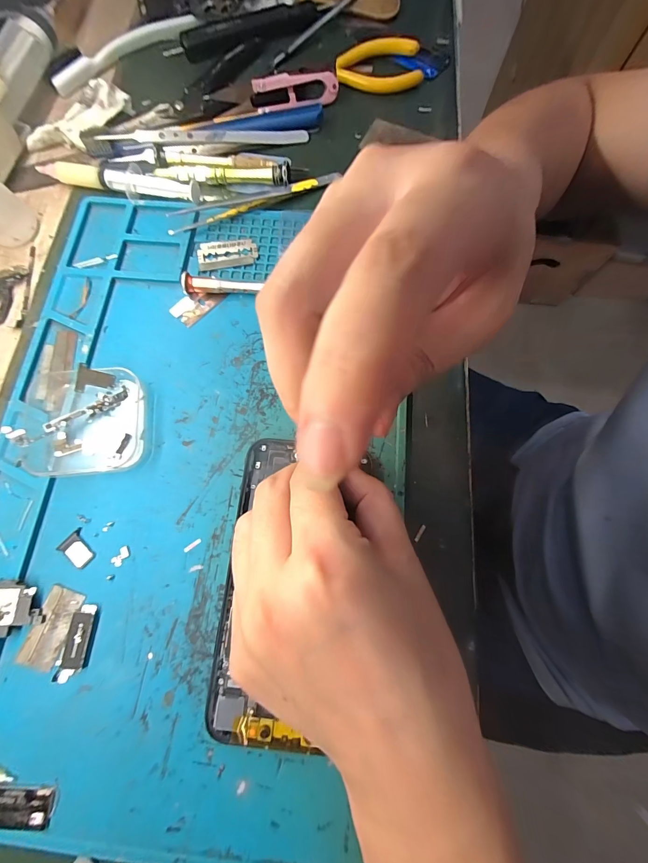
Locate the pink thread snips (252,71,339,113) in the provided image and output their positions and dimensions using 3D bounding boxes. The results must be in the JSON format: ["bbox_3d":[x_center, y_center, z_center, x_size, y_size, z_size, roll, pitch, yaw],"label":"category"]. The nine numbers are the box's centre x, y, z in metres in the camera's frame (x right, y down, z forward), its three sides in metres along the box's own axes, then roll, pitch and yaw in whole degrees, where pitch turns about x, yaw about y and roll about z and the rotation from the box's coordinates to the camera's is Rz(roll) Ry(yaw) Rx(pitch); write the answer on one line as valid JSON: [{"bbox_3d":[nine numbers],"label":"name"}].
[{"bbox_3d":[-0.022,-0.276,0.272,0.067,0.017,0.013,-11,75,-4],"label":"pink thread snips"}]

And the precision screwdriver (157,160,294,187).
[{"bbox_3d":[-0.076,-0.197,0.253,0.102,0.012,0.015,4,75,0],"label":"precision screwdriver"}]

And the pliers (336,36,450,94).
[{"bbox_3d":[0.061,-0.317,0.290,0.099,0.013,0.047,-6,75,-3],"label":"pliers"}]

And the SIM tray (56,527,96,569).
[{"bbox_3d":[-0.138,0.066,0.187,0.020,0.004,0.014,41,78,9],"label":"SIM tray"}]

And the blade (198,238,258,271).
[{"bbox_3d":[-0.070,-0.130,0.242,0.042,0.004,0.025,-9,75,-3],"label":"blade"}]

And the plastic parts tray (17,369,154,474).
[{"bbox_3d":[-0.145,-0.008,0.201,0.076,0.017,0.066,-4,75,-2],"label":"plastic parts tray"}]

